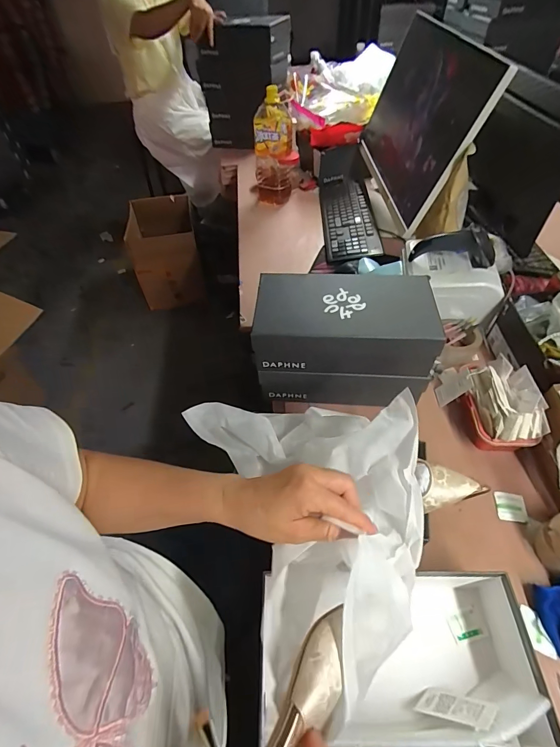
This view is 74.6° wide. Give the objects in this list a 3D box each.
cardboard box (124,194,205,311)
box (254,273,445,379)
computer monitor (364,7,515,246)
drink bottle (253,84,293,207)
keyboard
[{"bbox_3d":[-0.557,-0.572,1.813,0.320,0.408,0.380,-12,51,-7],"label":"cardboard box"},{"bbox_3d":[0.108,-0.088,0.646,0.291,0.097,0.156,2,51,4],"label":"box"},{"bbox_3d":[0.332,-0.646,0.943,0.053,0.355,0.599,10,49,-13],"label":"computer monitor"},{"bbox_3d":[-0.022,-0.679,1.135,0.116,0.305,0.124,-1,51,2],"label":"drink bottle"},{"bbox_3d":[0.207,-0.476,1.105,0.150,0.031,0.438,0,51,3],"label":"keyboard"}]

